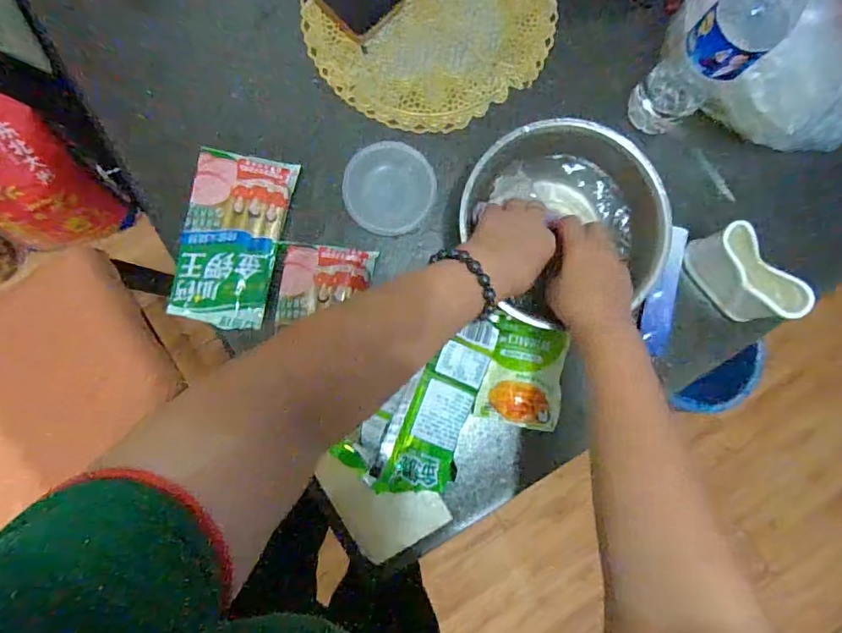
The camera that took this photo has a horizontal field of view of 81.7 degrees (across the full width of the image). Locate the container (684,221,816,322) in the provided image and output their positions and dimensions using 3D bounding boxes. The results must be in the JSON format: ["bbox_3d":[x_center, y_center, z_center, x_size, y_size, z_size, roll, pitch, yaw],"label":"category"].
[{"bbox_3d":[0.347,-0.042,0.534,0.056,0.080,0.116,-33,88,-5],"label":"container"}]

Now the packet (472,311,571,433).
[{"bbox_3d":[0.116,0.064,0.542,0.087,0.025,0.112,16,85,-2],"label":"packet"}]

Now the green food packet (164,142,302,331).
[{"bbox_3d":[-0.203,-0.083,0.520,0.099,0.018,0.183,12,85,-2],"label":"green food packet"}]

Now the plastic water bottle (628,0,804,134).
[{"bbox_3d":[0.279,-0.250,0.471,0.062,0.216,0.062,0,86,-3],"label":"plastic water bottle"}]

